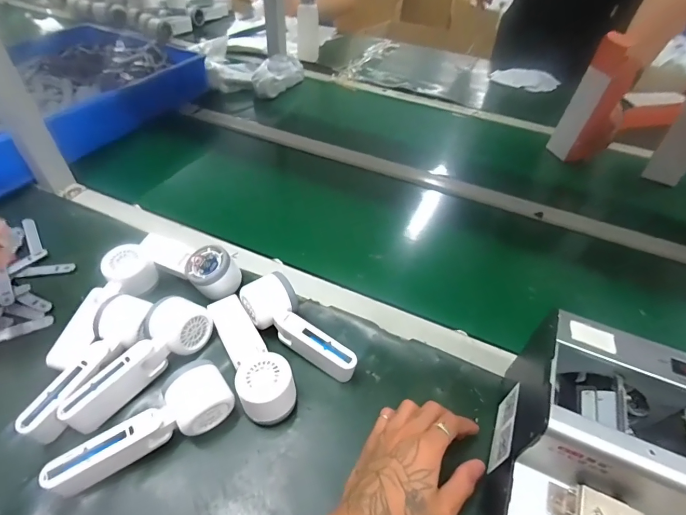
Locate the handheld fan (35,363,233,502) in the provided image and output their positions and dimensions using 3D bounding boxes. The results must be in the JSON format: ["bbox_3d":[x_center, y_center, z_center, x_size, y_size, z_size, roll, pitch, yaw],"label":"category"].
[{"bbox_3d":[-0.194,0.169,0.388,0.162,0.051,0.057,-24,52,-25],"label":"handheld fan"}]

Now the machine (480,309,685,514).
[{"bbox_3d":[0.215,0.171,0.341,0.129,0.151,0.173,23,48,17],"label":"machine"}]

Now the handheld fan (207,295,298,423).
[{"bbox_3d":[-0.106,0.108,0.450,0.056,0.056,0.161,-18,50,-21],"label":"handheld fan"}]

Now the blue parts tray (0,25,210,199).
[{"bbox_3d":[-0.613,-0.328,0.784,0.382,0.088,0.580,21,48,16],"label":"blue parts tray"}]

